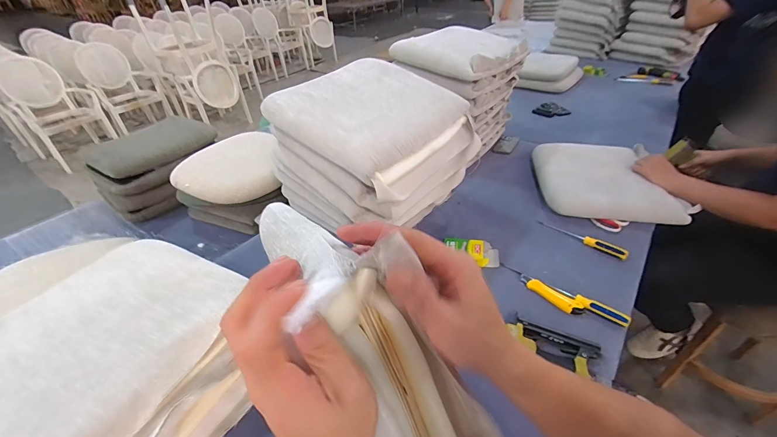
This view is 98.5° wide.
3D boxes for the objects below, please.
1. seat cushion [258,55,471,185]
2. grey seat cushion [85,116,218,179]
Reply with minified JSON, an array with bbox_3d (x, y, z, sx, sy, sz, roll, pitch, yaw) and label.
[{"bbox_3d":[-0.046,-0.292,0.863,0.355,0.044,0.418,33,51,19],"label":"seat cushion"},{"bbox_3d":[-0.962,-0.311,1.367,0.310,0.085,0.432,25,47,32],"label":"grey seat cushion"}]

